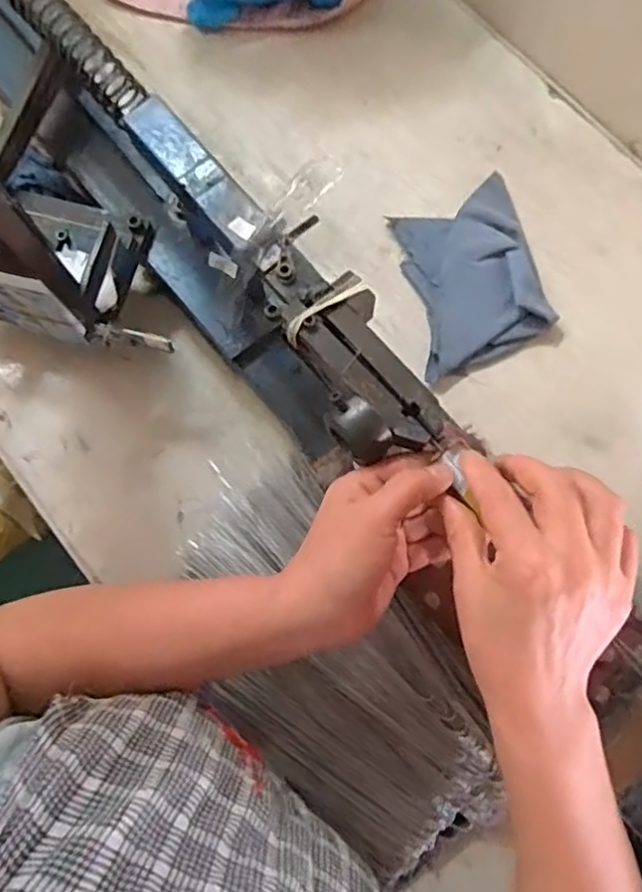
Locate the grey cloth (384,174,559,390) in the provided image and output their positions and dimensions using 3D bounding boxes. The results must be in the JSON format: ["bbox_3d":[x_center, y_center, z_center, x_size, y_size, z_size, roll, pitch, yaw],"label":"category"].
[{"bbox_3d":[0.128,-0.145,0.550,0.111,0.026,0.155,-15,77,-3],"label":"grey cloth"}]

